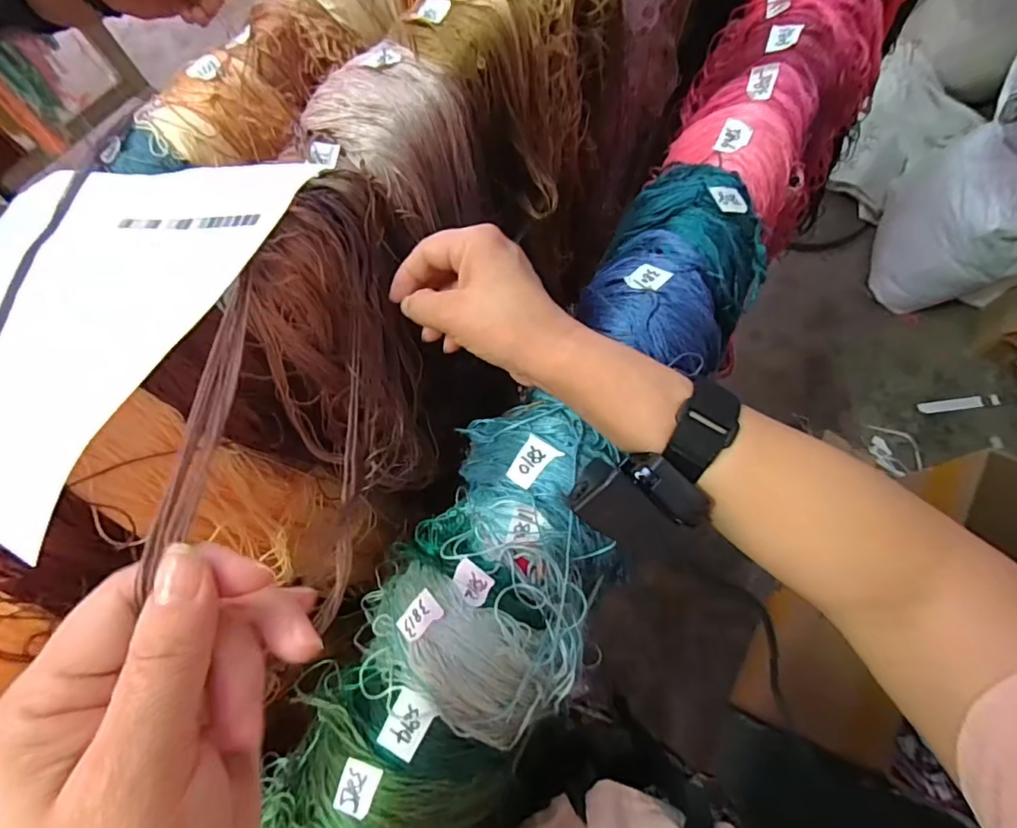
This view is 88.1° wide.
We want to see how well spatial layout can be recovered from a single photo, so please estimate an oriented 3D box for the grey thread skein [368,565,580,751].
[{"bbox_3d":[-0.023,0.135,0.288,0.115,0.049,0.072,19,72,9],"label":"grey thread skein"}]

